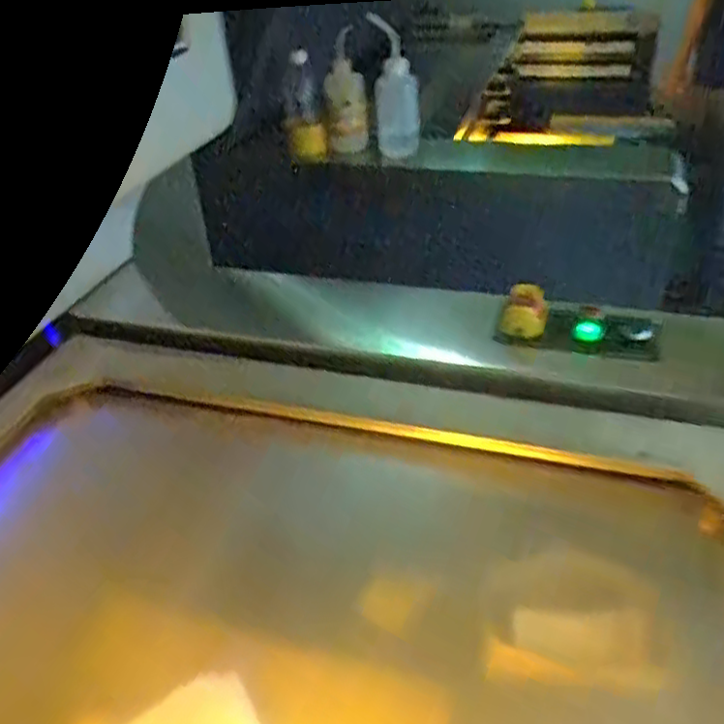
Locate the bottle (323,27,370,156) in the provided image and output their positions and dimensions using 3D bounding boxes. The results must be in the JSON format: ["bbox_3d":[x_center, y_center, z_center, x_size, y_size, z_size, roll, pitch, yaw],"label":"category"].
[{"bbox_3d":[-0.028,-0.487,1.262,0.074,0.216,0.064,-7,36,-3],"label":"bottle"}]

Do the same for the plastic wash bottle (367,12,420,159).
[{"bbox_3d":[0.062,-0.489,1.248,0.082,0.252,0.087,-1,36,5],"label":"plastic wash bottle"}]

